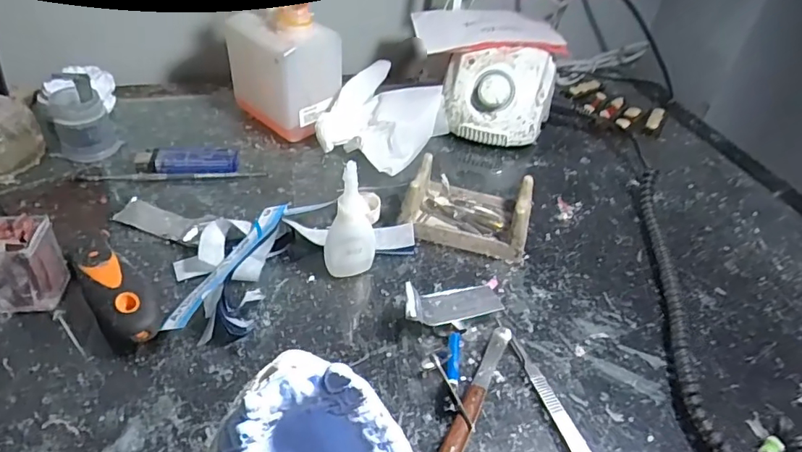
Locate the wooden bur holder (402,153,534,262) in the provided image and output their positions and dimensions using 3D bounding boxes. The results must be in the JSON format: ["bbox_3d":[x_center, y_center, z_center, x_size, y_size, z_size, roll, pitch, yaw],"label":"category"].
[{"bbox_3d":[0.056,-0.016,0.409,0.095,0.041,0.062,15,42,8],"label":"wooden bur holder"}]

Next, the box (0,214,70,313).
[{"bbox_3d":[-0.231,0.025,0.315,0.032,0.052,0.035,0,42,-8],"label":"box"}]

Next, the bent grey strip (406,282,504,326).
[{"bbox_3d":[0.033,0.050,0.338,0.069,0.029,0.027,-8,44,-17],"label":"bent grey strip"}]

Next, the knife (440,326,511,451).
[{"bbox_3d":[0.035,0.108,0.286,0.011,0.010,0.146,23,44,16],"label":"knife"}]

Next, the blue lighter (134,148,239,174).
[{"bbox_3d":[-0.182,-0.055,0.443,0.081,0.014,0.024,-2,43,-11],"label":"blue lighter"}]

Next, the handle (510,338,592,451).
[{"bbox_3d":[0.095,0.113,0.291,0.013,0.005,0.119,-8,44,-17],"label":"handle"}]

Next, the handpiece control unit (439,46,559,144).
[{"bbox_3d":[0.095,-0.127,0.511,0.103,0.080,0.071,13,42,6],"label":"handpiece control unit"}]

